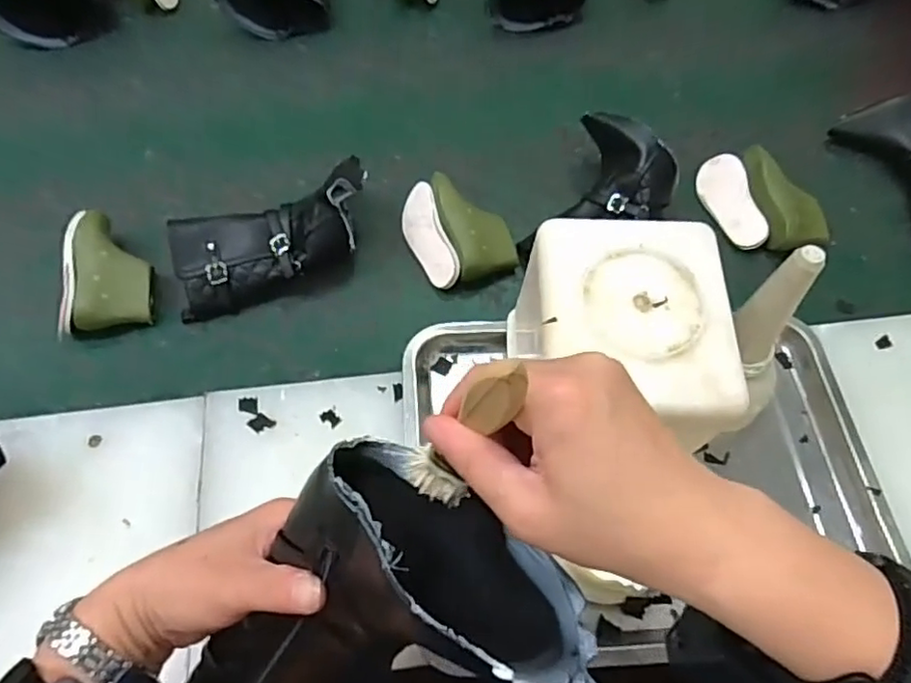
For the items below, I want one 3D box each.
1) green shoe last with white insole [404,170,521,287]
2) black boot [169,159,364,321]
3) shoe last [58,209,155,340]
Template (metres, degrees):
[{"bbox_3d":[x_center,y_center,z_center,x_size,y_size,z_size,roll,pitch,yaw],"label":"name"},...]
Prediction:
[{"bbox_3d":[-0.001,-0.128,0.690,0.104,0.048,0.139,-16,63,-13],"label":"green shoe last with white insole"},{"bbox_3d":[-0.189,-0.112,0.650,0.227,0.090,0.107,-22,64,-15],"label":"black boot"},{"bbox_3d":[-0.366,-0.075,0.656,0.082,0.050,0.132,-5,61,-7],"label":"shoe last"}]

